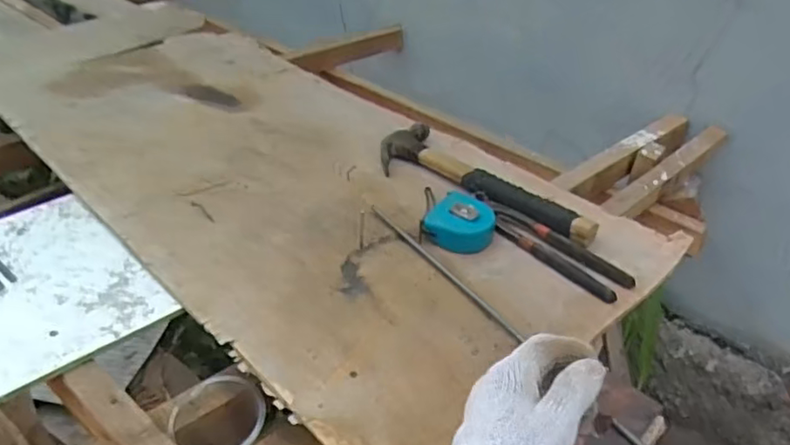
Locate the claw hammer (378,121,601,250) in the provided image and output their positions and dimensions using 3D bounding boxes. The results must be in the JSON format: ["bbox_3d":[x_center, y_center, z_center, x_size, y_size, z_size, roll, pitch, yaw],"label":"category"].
[{"bbox_3d":[0.123,-0.057,0.838,0.336,0.026,0.117,32,46,33],"label":"claw hammer"}]

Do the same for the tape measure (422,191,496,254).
[{"bbox_3d":[0.084,-0.003,0.755,0.078,0.039,0.081,21,40,23],"label":"tape measure"}]

